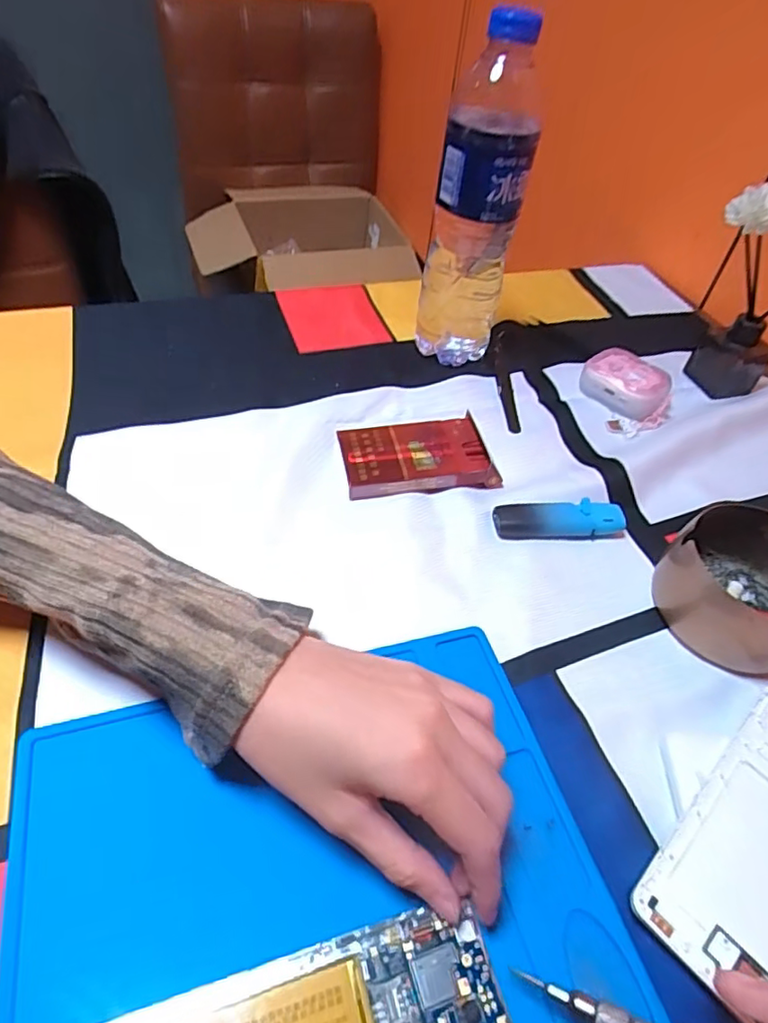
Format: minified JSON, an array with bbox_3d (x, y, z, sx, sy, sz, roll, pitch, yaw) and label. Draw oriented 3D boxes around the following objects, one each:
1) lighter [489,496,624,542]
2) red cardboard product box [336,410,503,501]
[{"bbox_3d":[0.113,0.005,0.383,0.084,0.011,0.026,-2,48,-8],"label":"lighter"},{"bbox_3d":[0.022,-0.038,0.406,0.099,0.016,0.056,-6,49,-11],"label":"red cardboard product box"}]

